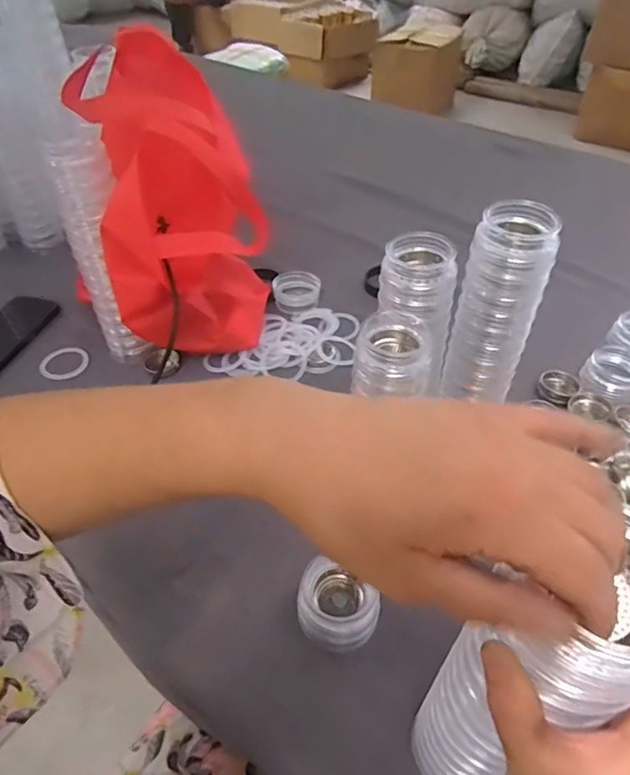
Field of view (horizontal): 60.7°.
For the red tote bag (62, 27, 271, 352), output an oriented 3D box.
[{"bbox_3d":[-0.156,-0.188,0.612,0.183,0.296,0.193,-6,46,-5],"label":"red tote bag"}]

